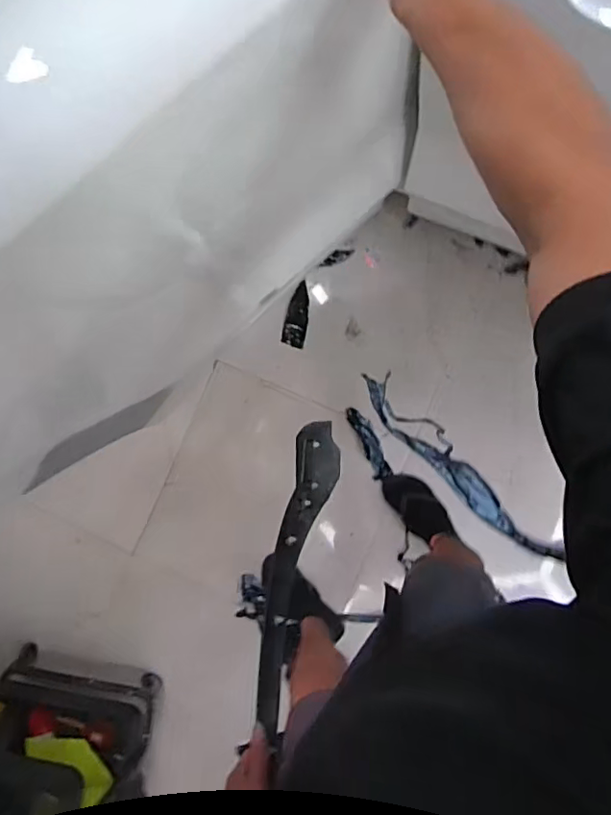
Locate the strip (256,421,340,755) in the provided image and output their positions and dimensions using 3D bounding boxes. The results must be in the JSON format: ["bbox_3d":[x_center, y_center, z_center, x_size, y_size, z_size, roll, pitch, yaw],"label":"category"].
[{"bbox_3d":[-0.011,0.222,0.899,0.073,0.546,0.125,6,122,7],"label":"strip"}]

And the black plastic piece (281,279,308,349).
[{"bbox_3d":[-0.021,-0.262,1.571,0.066,0.015,0.177,12,92,-3],"label":"black plastic piece"}]

